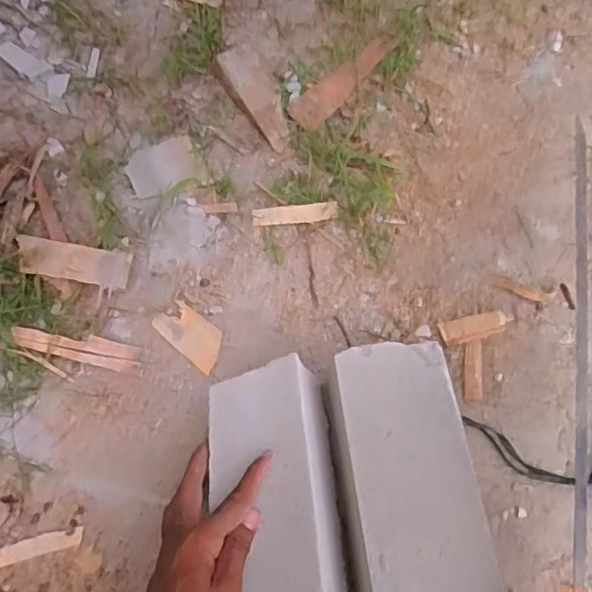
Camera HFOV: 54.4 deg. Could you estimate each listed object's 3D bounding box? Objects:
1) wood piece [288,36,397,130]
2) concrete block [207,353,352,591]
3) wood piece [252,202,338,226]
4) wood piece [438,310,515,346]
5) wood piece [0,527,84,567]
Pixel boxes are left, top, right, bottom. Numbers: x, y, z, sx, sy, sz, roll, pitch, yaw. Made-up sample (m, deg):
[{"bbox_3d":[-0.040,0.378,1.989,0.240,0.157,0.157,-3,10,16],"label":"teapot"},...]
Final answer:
[{"bbox_3d":[0.063,-0.290,0.763,0.044,0.009,0.179,41,76,3],"label":"wood piece"},{"bbox_3d":[-0.015,0.197,0.508,0.108,0.102,0.254,-5,60,-2],"label":"concrete block"},{"bbox_3d":[-0.001,-0.100,0.703,0.103,0.008,0.024,-3,78,-8],"label":"wood piece"},{"bbox_3d":[0.204,0.035,0.650,0.081,0.011,0.027,-10,79,-10],"label":"wood piece"},{"bbox_3d":[-0.261,0.251,0.574,0.098,0.004,0.018,-13,79,-10],"label":"wood piece"}]

